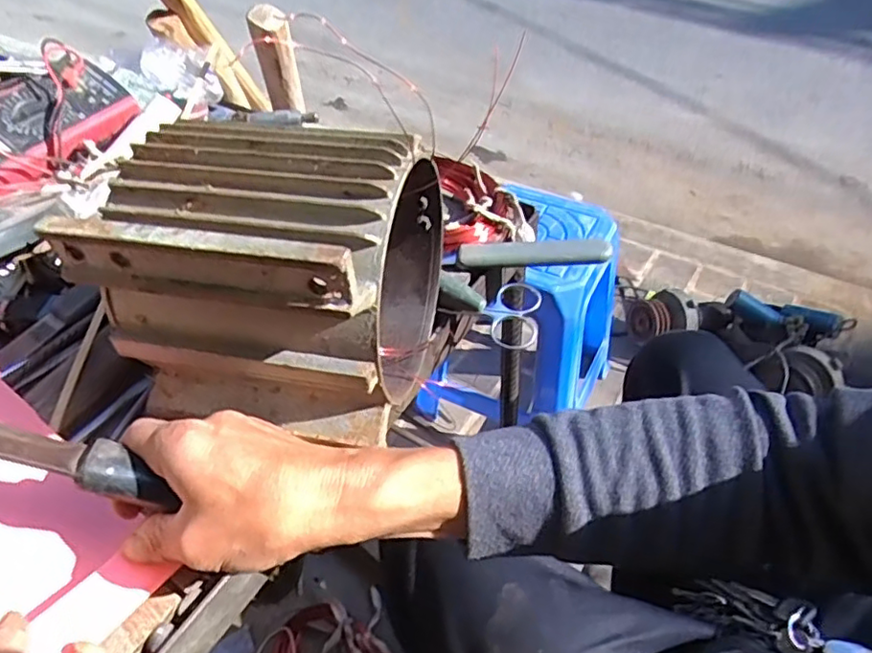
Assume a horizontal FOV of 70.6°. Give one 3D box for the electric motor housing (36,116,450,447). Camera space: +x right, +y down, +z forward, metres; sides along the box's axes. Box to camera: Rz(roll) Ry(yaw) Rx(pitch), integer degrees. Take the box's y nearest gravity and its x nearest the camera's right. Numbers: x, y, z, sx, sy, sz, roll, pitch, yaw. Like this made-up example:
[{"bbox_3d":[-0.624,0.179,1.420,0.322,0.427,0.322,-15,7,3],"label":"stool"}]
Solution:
[{"bbox_3d":[-0.091,-0.037,0.383,0.161,0.164,0.164,9,47,10],"label":"electric motor housing"}]

